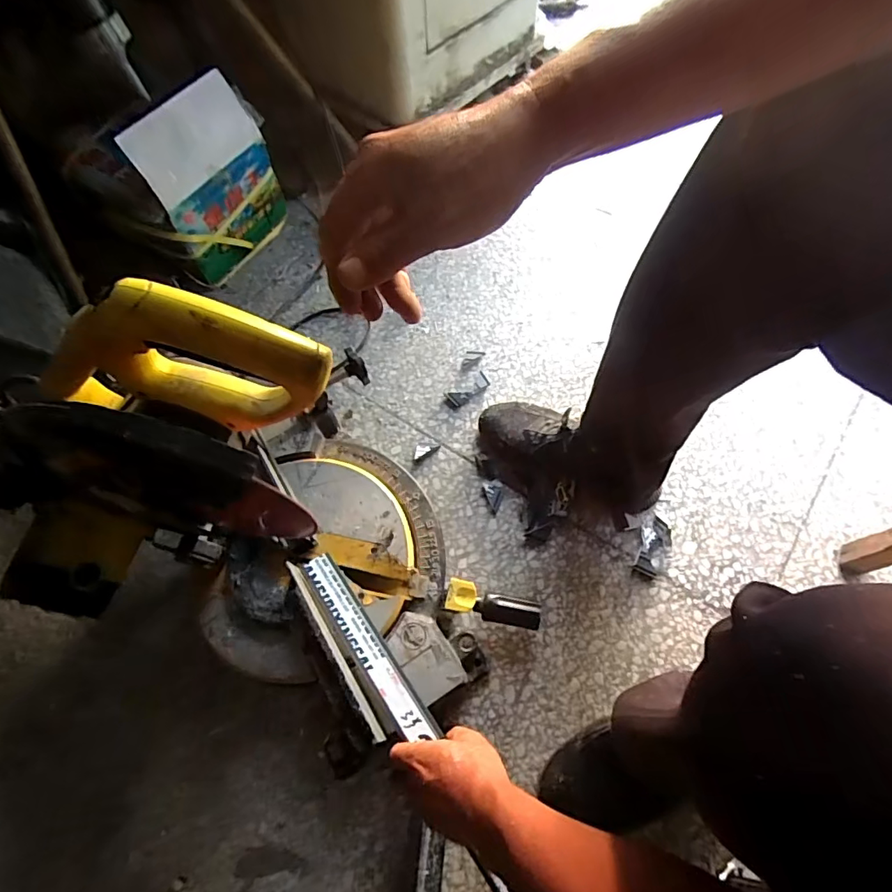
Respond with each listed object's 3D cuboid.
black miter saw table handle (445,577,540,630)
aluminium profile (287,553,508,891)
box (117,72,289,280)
[{"bbox_3d":[0.056,0.194,0.604,0.114,0.025,0.035,19,64,-7],"label":"black miter saw table handle"},{"bbox_3d":[-0.028,0.315,0.508,0.060,0.035,0.489,-32,72,-15],"label":"aluminium profile"},{"bbox_3d":[-0.385,-0.425,0.827,0.068,0.266,0.222,21,69,20],"label":"box"}]

